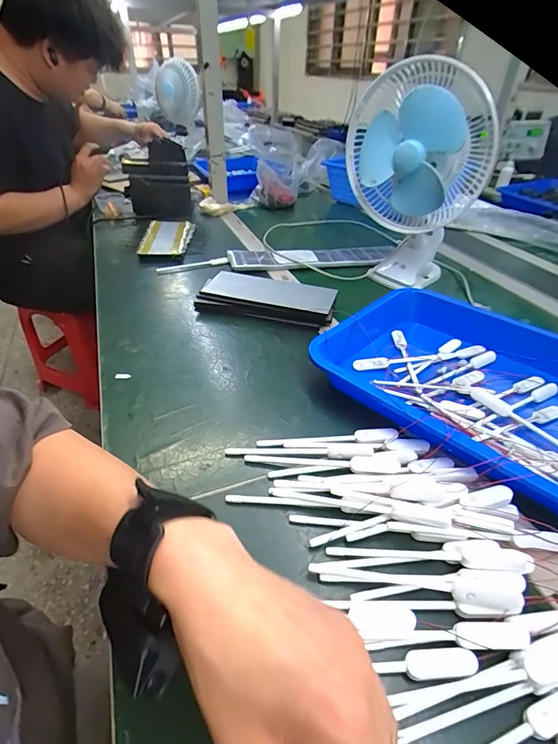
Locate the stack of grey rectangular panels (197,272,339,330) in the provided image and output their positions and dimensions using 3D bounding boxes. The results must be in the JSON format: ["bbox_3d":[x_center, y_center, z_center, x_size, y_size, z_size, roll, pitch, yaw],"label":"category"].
[{"bbox_3d":[-0.019,-0.119,0.605,0.211,0.033,0.096,9,40,10],"label":"stack of grey rectangular panels"}]

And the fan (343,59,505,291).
[{"bbox_3d":[0.222,-0.316,0.650,0.216,0.290,0.157,15,41,17],"label":"fan"}]

